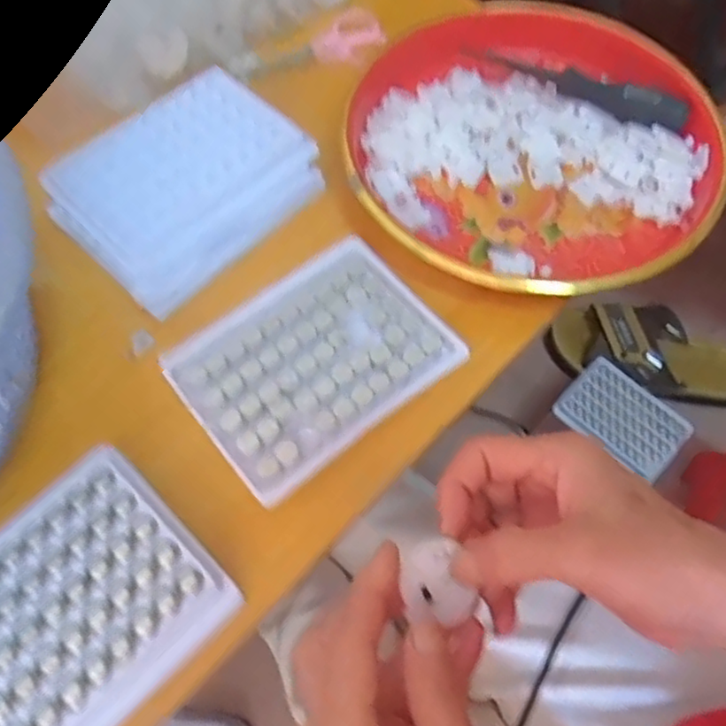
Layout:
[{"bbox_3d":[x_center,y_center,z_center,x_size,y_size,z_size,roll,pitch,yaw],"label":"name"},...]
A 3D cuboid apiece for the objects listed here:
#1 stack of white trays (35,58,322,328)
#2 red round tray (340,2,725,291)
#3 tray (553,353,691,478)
[{"bbox_3d":[-0.101,-0.102,0.378,0.109,0.028,0.131,40,70,17],"label":"stack of white trays"},{"bbox_3d":[0.096,-0.133,0.401,0.215,0.030,0.207,0,64,-1],"label":"red round tray"},{"bbox_3d":[0.297,0.062,0.758,0.132,0.012,0.092,40,70,17],"label":"tray"}]

